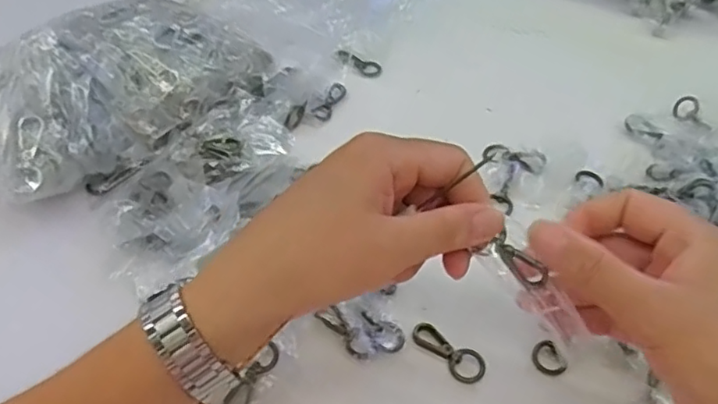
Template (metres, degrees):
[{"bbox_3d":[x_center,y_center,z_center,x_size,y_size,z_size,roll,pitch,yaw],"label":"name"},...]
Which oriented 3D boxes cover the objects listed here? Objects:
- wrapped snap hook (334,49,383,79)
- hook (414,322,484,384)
[{"bbox_3d":[-0.001,-0.135,0.588,0.049,0.004,0.019,22,75,-20],"label":"wrapped snap hook"},{"bbox_3d":[0.056,0.095,0.382,0.051,0.004,0.022,27,53,20],"label":"hook"}]

